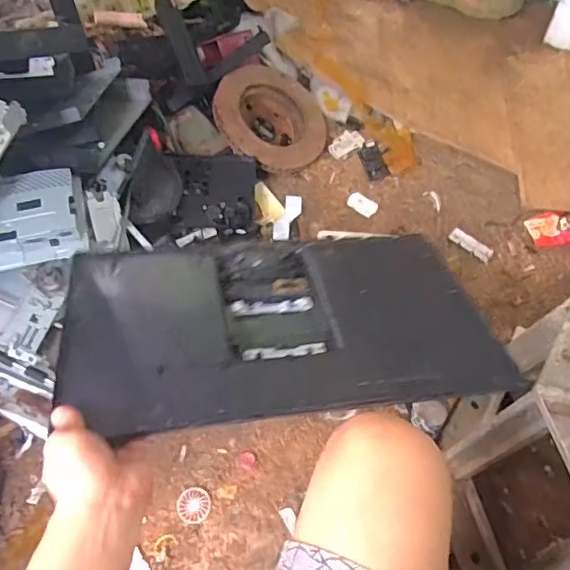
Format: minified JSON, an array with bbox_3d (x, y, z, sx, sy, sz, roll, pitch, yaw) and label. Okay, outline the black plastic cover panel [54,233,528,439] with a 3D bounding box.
[{"bbox_3d":[-0.009,0.039,0.610,0.422,0.033,0.262,-6,39,-10],"label":"black plastic cover panel"}]

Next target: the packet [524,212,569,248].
[{"bbox_3d":[0.568,-0.111,1.154,0.152,0.008,0.069,-2,78,12],"label":"packet"}]

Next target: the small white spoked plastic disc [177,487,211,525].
[{"bbox_3d":[-0.140,0.339,0.887,0.050,0.005,0.051,0,58,1],"label":"small white spoked plastic disc"}]

